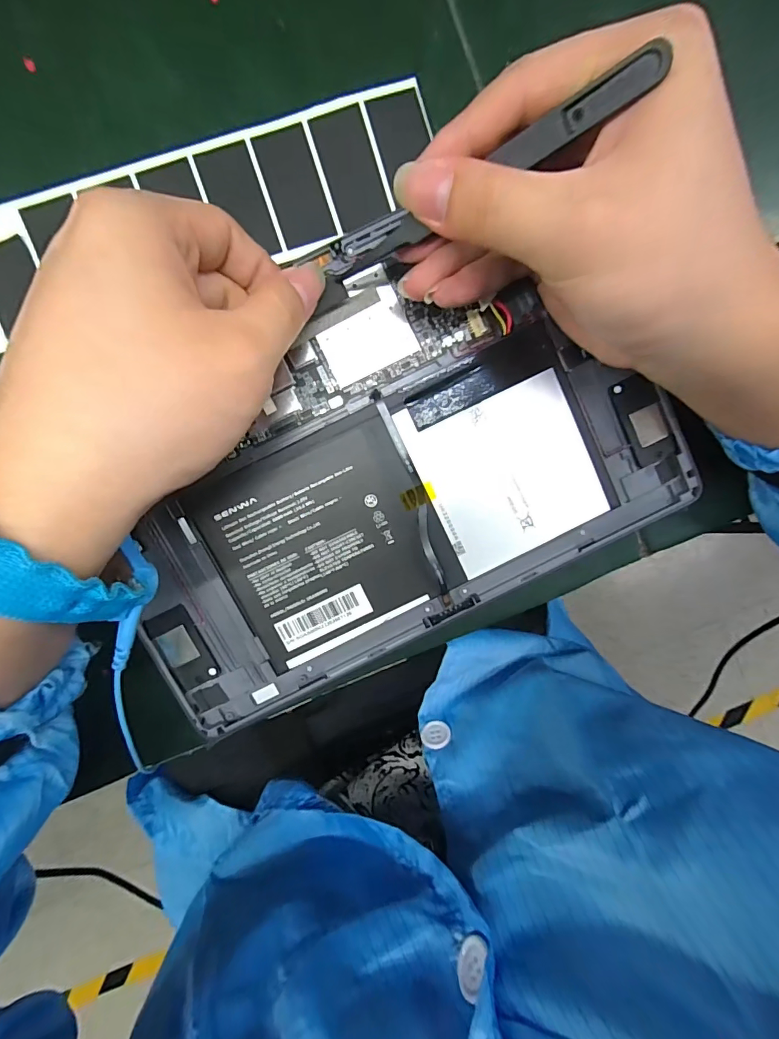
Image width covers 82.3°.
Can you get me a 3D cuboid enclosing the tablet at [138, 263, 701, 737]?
[{"bbox_3d":[-0.003,-0.019,0.198,0.243,0.016,0.142,-27,93,-1],"label":"tablet"}]

